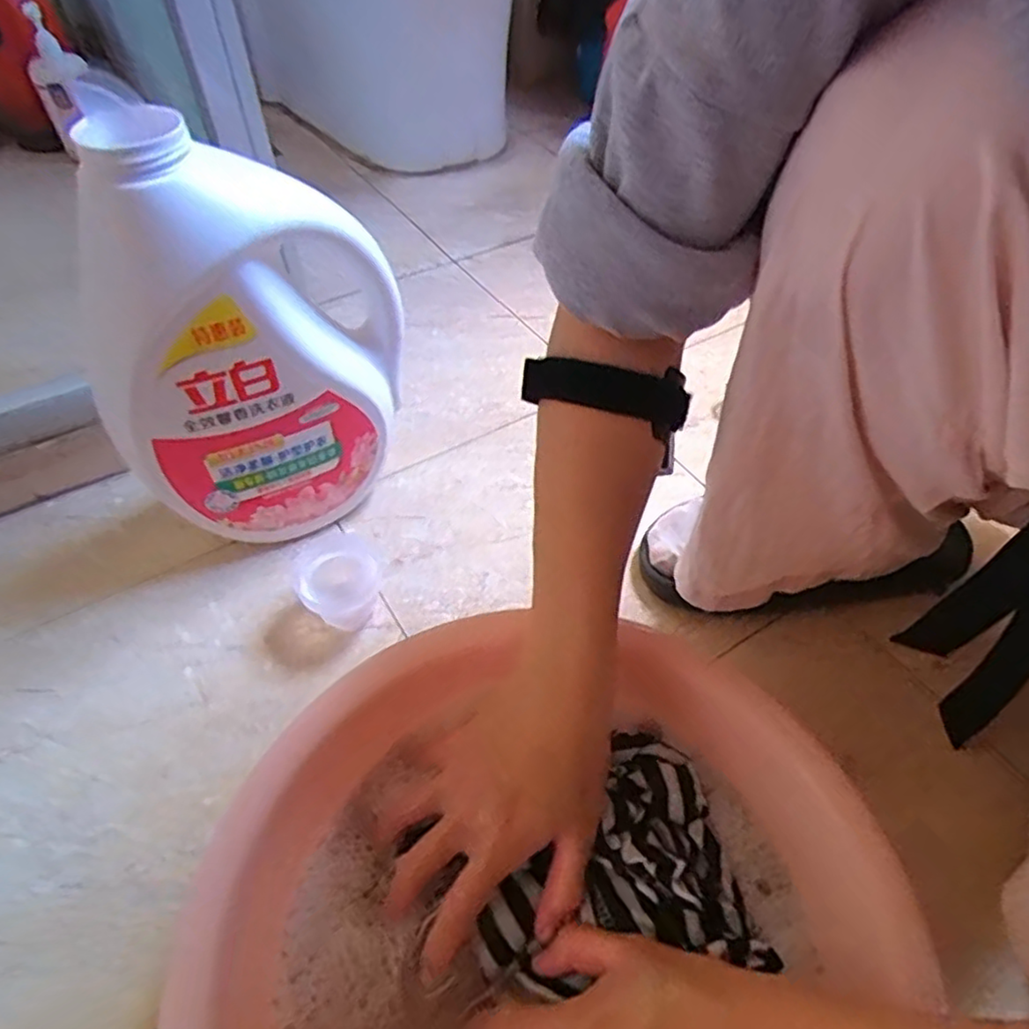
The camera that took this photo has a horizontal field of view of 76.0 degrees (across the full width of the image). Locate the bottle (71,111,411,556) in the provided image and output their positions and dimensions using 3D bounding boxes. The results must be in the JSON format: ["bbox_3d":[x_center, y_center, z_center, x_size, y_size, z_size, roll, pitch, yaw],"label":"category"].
[{"bbox_3d":[-0.177,-0.108,0.468,0.202,0.298,0.103,-14,54,-8],"label":"bottle"}]

